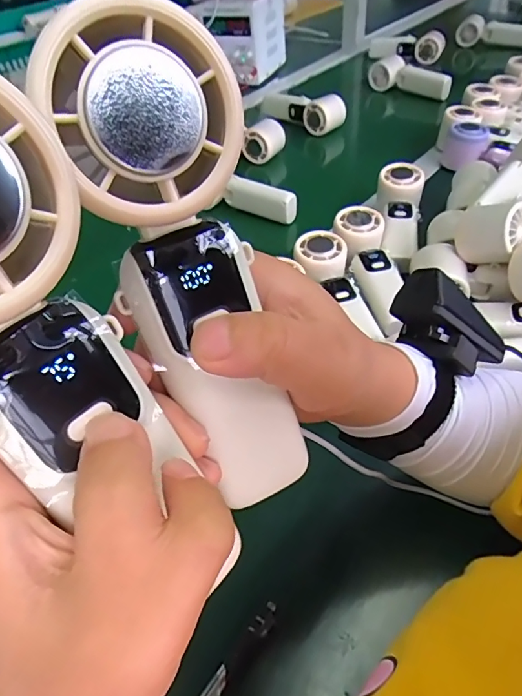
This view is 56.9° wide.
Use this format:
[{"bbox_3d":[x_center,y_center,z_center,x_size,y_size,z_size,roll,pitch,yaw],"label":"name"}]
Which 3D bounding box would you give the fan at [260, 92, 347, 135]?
[{"bbox_3d":[0.070,-0.458,0.903,0.049,0.059,0.207,-30,50,-22],"label":"fan"}]

